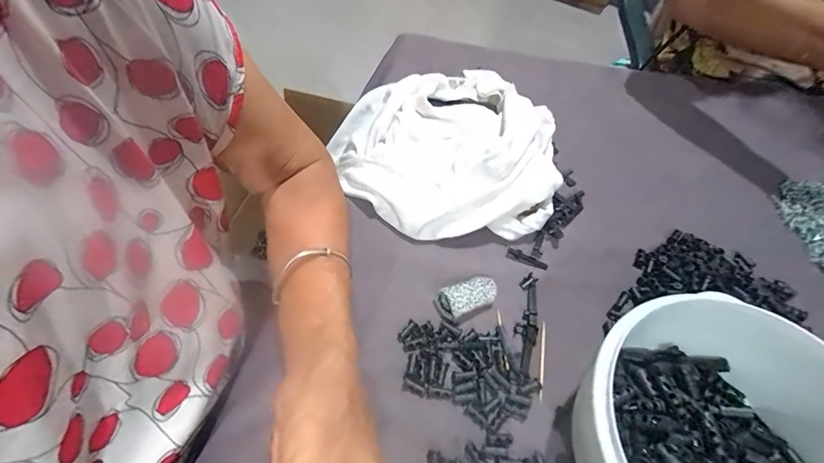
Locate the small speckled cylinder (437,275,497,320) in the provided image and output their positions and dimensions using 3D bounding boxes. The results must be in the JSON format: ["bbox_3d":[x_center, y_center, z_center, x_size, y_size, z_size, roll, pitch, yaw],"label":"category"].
[{"bbox_3d":[0.045,0.051,0.319,0.047,0.014,0.025,-19,58,-17],"label":"small speckled cylinder"}]

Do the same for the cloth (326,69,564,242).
[{"bbox_3d":[0.029,-0.097,0.405,0.216,0.053,0.229,-3,55,-7],"label":"cloth"}]

